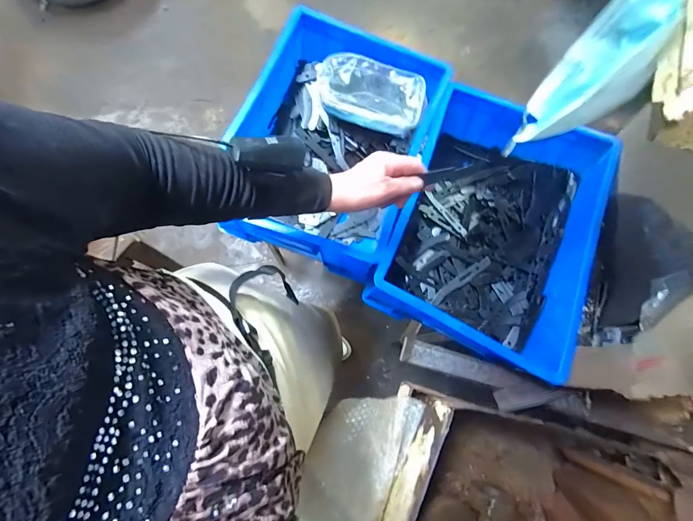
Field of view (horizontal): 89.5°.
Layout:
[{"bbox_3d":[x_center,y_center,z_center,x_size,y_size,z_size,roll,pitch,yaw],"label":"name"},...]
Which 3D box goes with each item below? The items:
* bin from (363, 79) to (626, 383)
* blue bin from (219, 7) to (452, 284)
[{"bbox_3d":[0.243,-0.058,0.592,0.307,0.135,0.415,22,77,4],"label":"bin"},{"bbox_3d":[-0.025,-0.213,0.624,0.312,0.132,0.403,20,77,3],"label":"blue bin"}]

